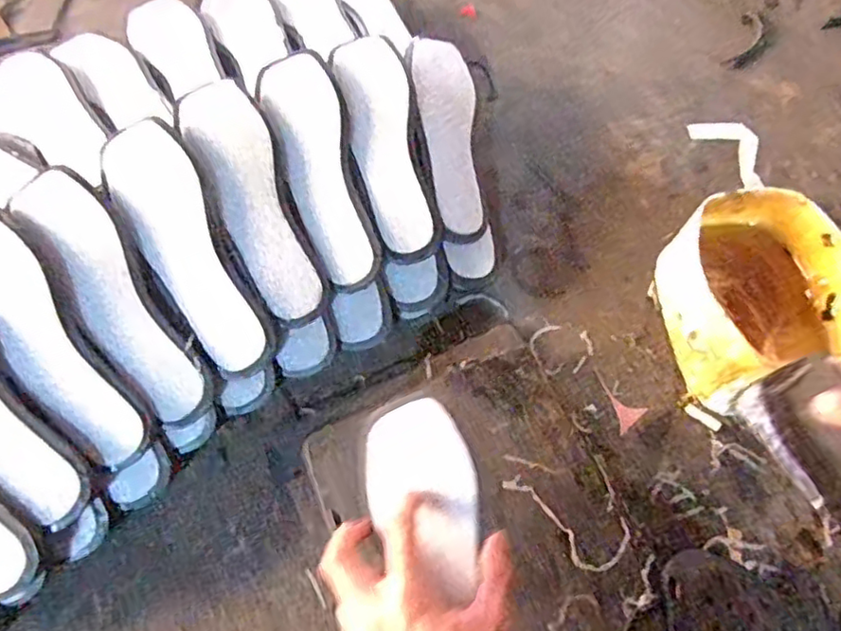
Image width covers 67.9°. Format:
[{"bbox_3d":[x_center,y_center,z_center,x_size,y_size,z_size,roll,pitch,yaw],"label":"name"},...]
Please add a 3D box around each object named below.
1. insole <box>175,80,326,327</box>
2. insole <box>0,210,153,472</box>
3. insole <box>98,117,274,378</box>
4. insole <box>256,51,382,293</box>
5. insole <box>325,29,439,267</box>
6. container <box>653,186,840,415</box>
[{"bbox_3d":[-0.159,-0.111,0.591,0.070,0.019,0.246,-23,85,-11],"label":"insole"},{"bbox_3d":[-0.317,0.016,0.525,0.062,0.024,0.253,-35,89,-15],"label":"insole"},{"bbox_3d":[-0.211,-0.061,0.568,0.072,0.011,0.244,-28,88,-12],"label":"insole"},{"bbox_3d":[-0.095,-0.147,0.617,0.075,0.014,0.246,-21,79,-1],"label":"insole"},{"bbox_3d":[-0.033,-0.176,0.630,0.070,0.020,0.242,-15,78,-2],"label":"insole"},{"bbox_3d":[0.313,-0.016,0.605,0.147,0.127,0.164,-15,67,-11],"label":"container"}]

